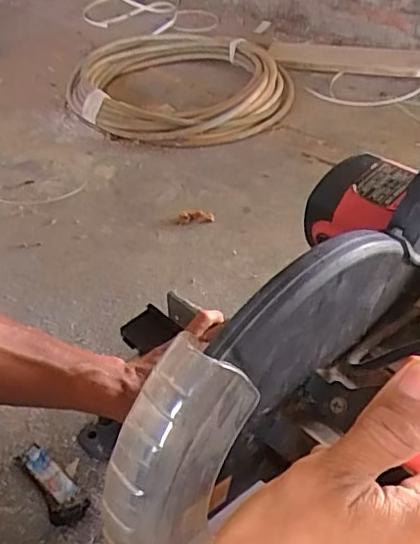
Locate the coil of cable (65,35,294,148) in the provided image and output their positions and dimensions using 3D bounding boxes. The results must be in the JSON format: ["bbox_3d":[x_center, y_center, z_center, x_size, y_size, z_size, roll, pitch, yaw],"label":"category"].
[{"bbox_3d":[-0.068,-0.408,1.237,0.462,0.061,0.444,-3,43,2],"label":"coil of cable"}]

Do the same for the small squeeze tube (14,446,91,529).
[{"bbox_3d":[-0.166,0.219,0.599,0.037,0.011,0.102,-35,51,-29],"label":"small squeeze tube"}]

